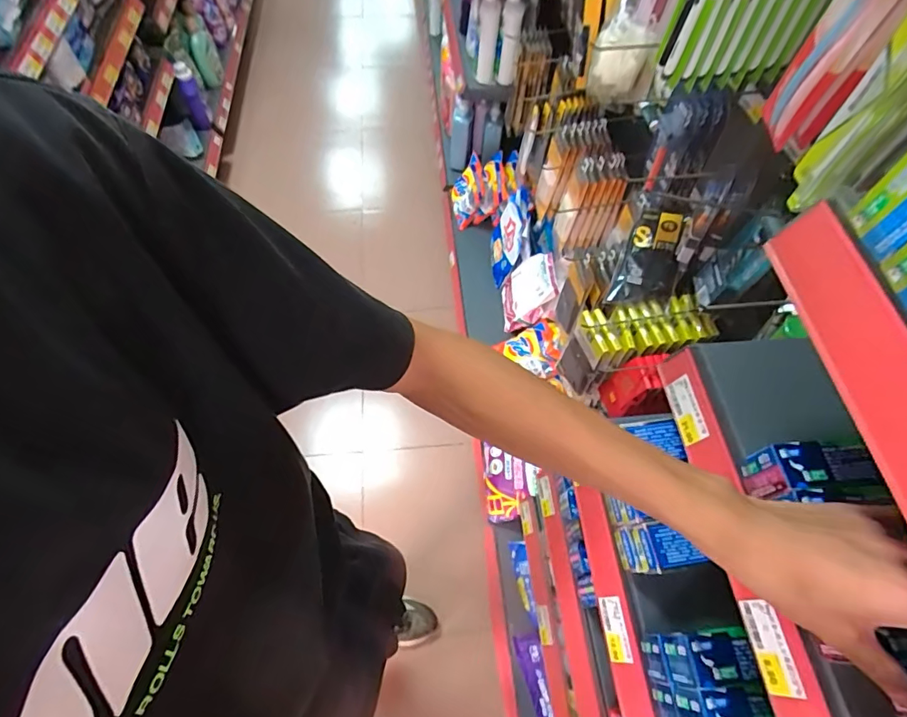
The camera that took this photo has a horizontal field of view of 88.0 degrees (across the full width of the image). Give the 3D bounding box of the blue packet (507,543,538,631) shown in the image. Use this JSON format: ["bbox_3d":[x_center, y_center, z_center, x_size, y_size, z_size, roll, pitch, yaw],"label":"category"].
[{"bbox_3d":[0.171,0.538,1.126,0.034,0.056,0.186,-8,62,-7],"label":"blue packet"}]

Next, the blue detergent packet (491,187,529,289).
[{"bbox_3d":[0.172,-0.388,1.498,0.094,0.229,0.224,11,61,4],"label":"blue detergent packet"}]

